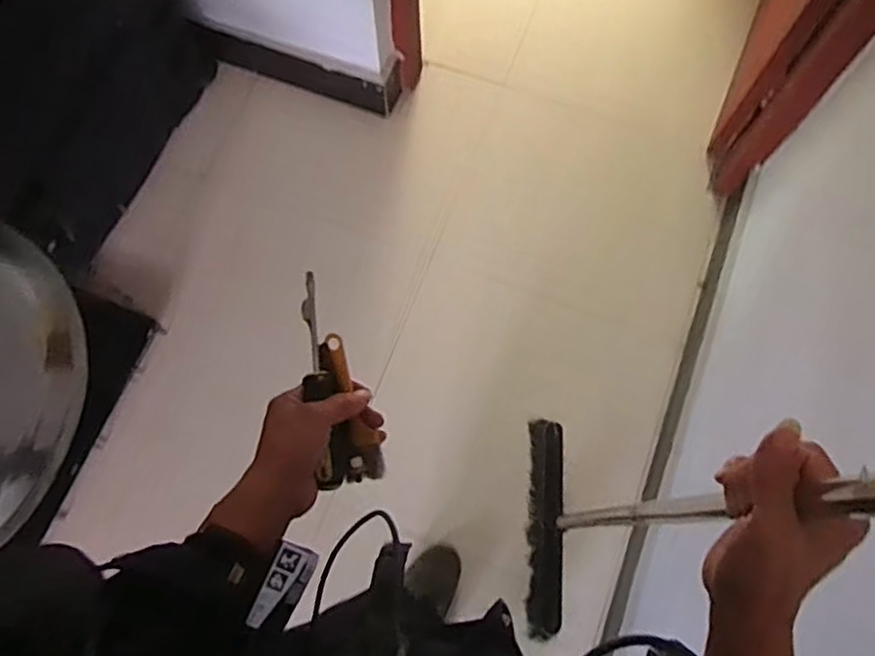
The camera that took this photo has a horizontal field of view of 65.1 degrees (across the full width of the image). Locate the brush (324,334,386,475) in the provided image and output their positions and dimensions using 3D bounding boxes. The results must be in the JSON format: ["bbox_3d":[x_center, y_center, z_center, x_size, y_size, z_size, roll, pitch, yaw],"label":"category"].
[{"bbox_3d":[-0.074,0.070,0.615,0.021,0.016,0.133,-19,87,-7],"label":"brush"}]

